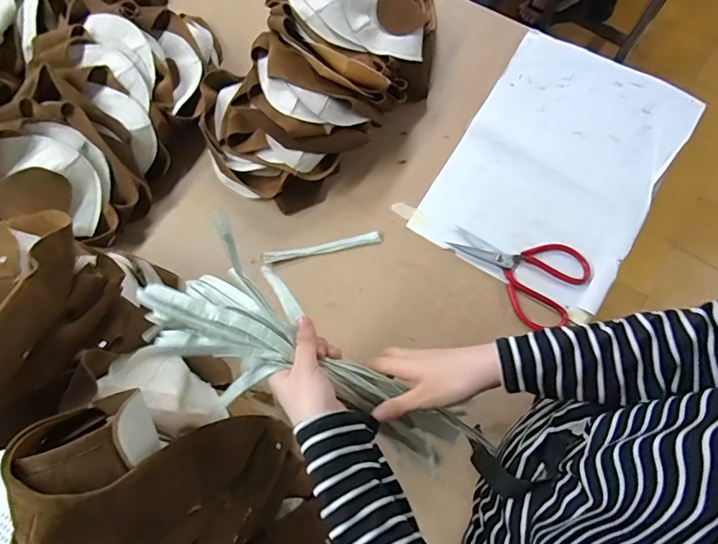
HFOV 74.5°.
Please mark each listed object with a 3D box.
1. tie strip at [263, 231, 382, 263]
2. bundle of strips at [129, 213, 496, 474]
[{"bbox_3d":[-0.058,-0.038,0.752,0.187,0.008,0.019,-10,74,-1],"label":"tie strip"},{"bbox_3d":[-0.043,0.090,0.477,0.333,0.092,0.132,30,76,-8],"label":"bundle of strips"}]

